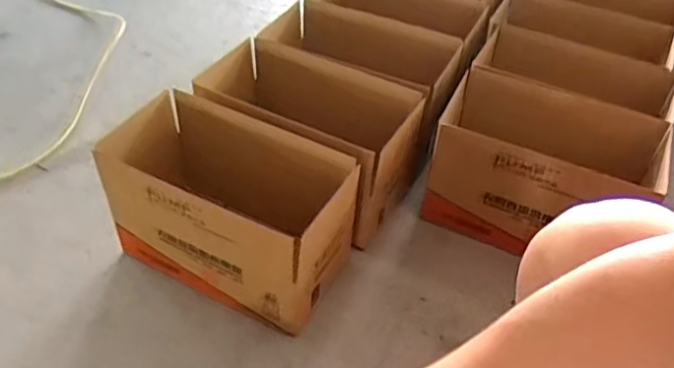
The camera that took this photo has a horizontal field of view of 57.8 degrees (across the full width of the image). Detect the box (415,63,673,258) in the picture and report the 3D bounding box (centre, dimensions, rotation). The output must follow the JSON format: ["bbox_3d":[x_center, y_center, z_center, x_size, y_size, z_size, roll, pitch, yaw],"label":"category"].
[{"bbox_3d":[0.340,-0.012,1.032,0.349,0.229,0.211,18,46,13],"label":"box"}]

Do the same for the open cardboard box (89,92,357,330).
[{"bbox_3d":[-0.159,0.033,0.925,0.356,0.219,0.200,22,47,16],"label":"open cardboard box"}]

